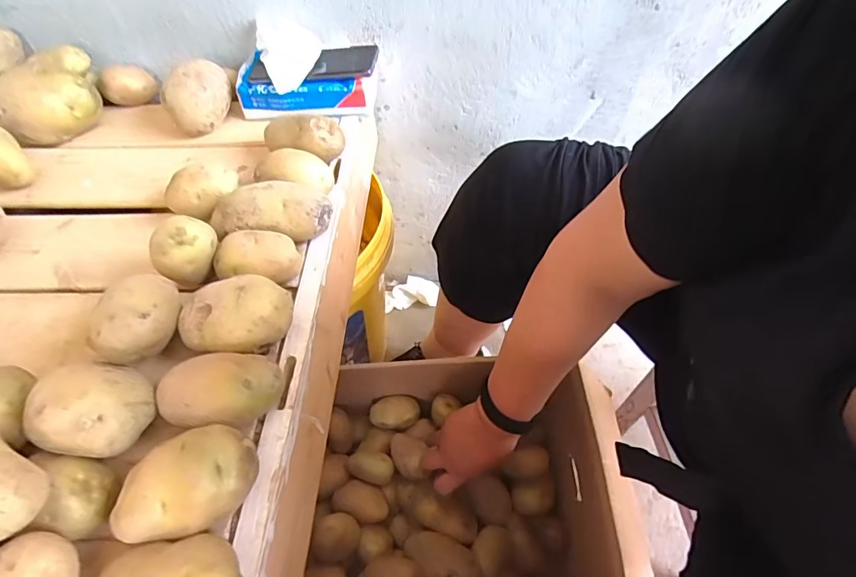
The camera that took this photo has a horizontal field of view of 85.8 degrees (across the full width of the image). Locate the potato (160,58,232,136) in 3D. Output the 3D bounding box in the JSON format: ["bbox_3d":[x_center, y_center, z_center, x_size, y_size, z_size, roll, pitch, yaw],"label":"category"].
[{"bbox_3d":[-0.267,-0.224,0.540,0.073,0.070,0.060,-19,56,-15],"label":"potato"}]

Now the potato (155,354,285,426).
[{"bbox_3d":[-0.145,0.076,0.329,0.081,0.051,0.047,1,54,0],"label":"potato"}]

